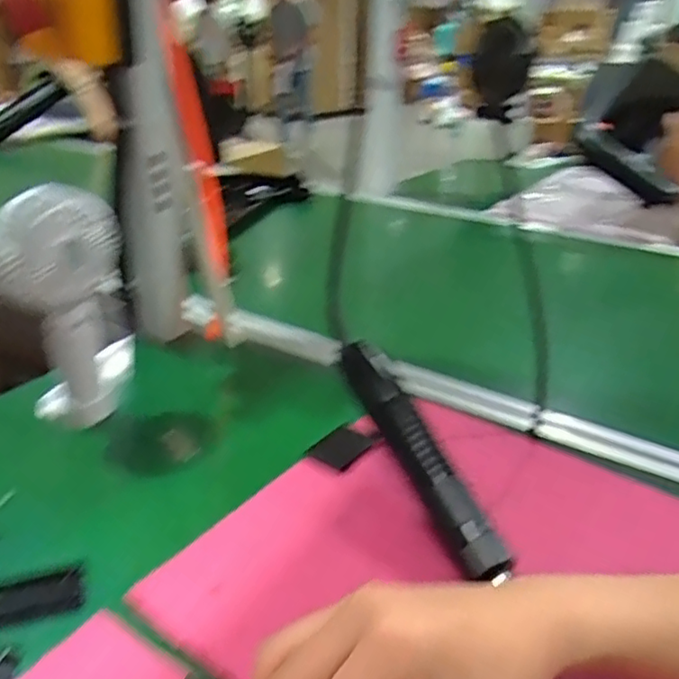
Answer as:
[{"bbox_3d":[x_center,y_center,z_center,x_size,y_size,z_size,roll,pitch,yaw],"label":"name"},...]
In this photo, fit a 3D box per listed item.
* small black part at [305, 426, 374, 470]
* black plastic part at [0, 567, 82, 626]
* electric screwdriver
[{"bbox_3d":[-0.001,0.087,0.504,0.043,0.005,0.042,-33,32,-32],"label":"small black part"},{"bbox_3d":[-0.182,0.153,0.375,0.048,0.004,0.033,-10,27,-21],"label":"black plastic part"},{"bbox_3d":[0.053,0.077,0.434,0.035,0.024,0.193,-12,49,-25],"label":"electric screwdriver"}]

